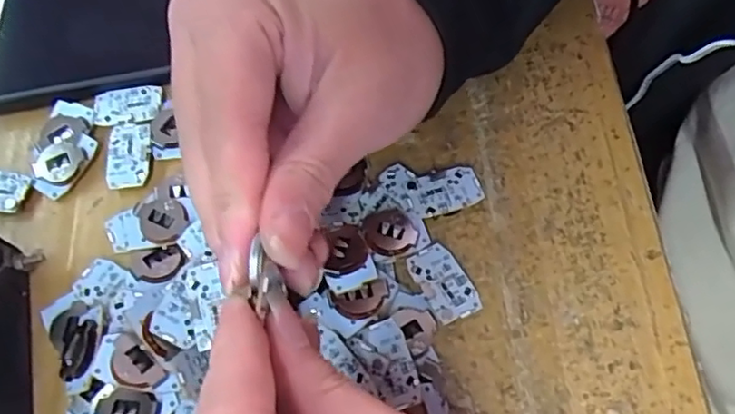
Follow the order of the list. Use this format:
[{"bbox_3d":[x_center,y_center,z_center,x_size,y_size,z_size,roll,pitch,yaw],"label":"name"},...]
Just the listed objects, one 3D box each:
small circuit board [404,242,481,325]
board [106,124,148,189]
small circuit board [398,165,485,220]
[{"bbox_3d":[0.028,0.028,0.225,0.018,0.004,0.029,-26,64,-16],"label":"small circuit board"},{"bbox_3d":[-0.101,-0.022,0.254,0.018,0.004,0.029,-7,66,0],"label":"board"},{"bbox_3d":[0.029,-0.006,0.239,0.031,0.004,0.018,-17,63,-7],"label":"small circuit board"}]

